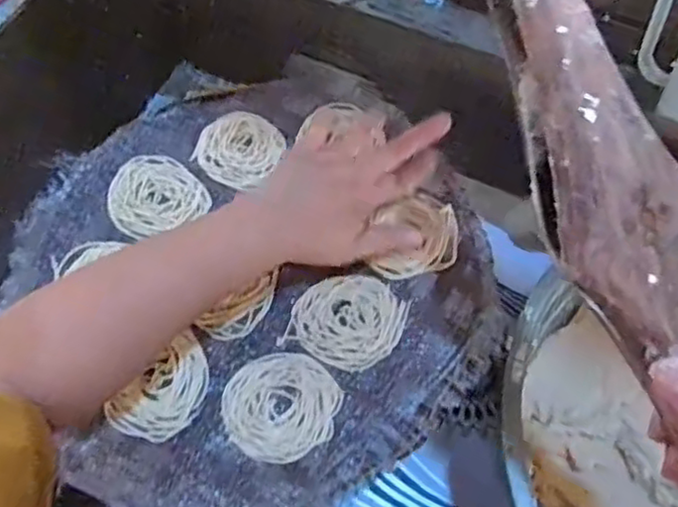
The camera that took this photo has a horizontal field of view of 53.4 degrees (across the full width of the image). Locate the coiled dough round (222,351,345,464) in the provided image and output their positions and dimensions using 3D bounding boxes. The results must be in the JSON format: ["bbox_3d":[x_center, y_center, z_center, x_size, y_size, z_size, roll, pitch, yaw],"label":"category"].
[{"bbox_3d":[-0.039,0.102,0.461,0.077,0.004,0.075,0,62,-1],"label":"coiled dough round"}]

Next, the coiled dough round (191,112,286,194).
[{"bbox_3d":[-0.084,-0.089,0.559,0.066,0.008,0.064,0,62,-1],"label":"coiled dough round"}]

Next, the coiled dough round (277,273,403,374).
[{"bbox_3d":[0.006,0.048,0.492,0.078,0.005,0.070,21,63,10],"label":"coiled dough round"}]

